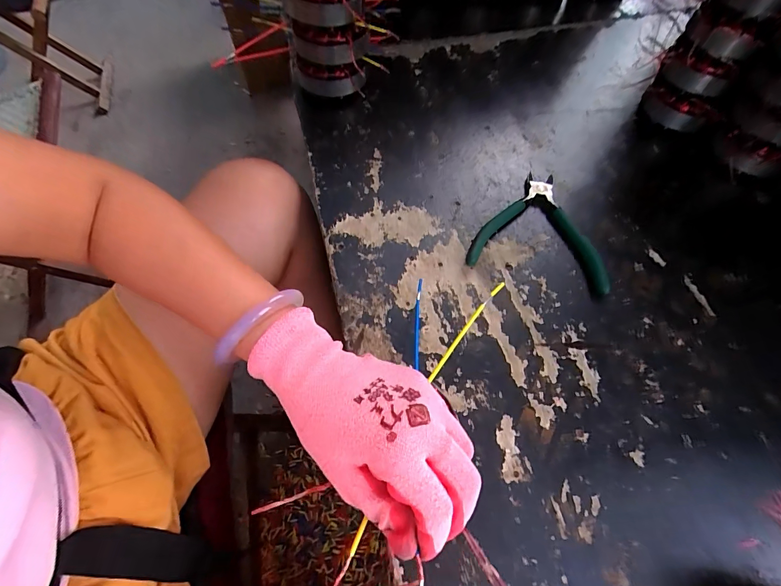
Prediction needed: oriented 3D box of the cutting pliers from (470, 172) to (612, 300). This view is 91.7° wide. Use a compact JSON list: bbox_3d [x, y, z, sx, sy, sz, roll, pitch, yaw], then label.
[{"bbox_3d":[0.154,-0.068,0.387,0.128,0.013,0.132,15,60,7],"label":"cutting pliers"}]

